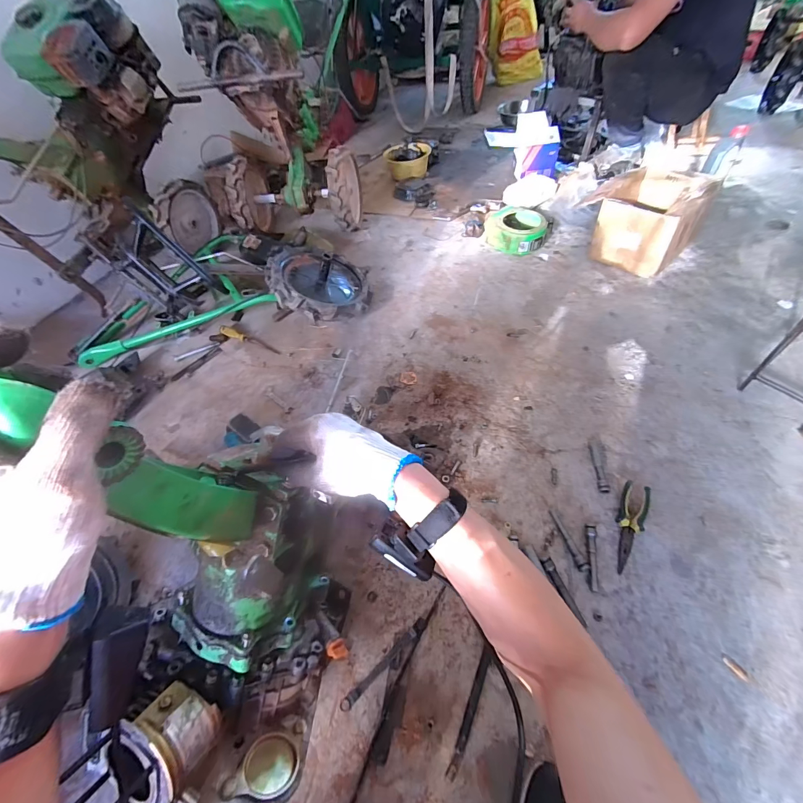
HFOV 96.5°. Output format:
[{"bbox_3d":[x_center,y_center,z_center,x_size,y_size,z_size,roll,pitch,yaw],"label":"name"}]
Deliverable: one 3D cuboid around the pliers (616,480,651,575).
[{"bbox_3d":[0.483,0.261,0.756,0.054,0.025,0.195,23,59,20],"label":"pliers"}]

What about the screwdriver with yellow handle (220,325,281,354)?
[{"bbox_3d":[-0.513,-0.210,1.215,0.245,0.031,0.033,17,57,16],"label":"screwdriver with yellow handle"}]

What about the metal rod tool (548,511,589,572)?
[{"bbox_3d":[0.346,0.290,0.752,0.018,0.016,0.130,-17,54,-7],"label":"metal rod tool"}]

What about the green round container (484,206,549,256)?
[{"bbox_3d":[0.457,-0.700,1.439,0.243,0.082,0.234,-2,54,3],"label":"green round container"}]

